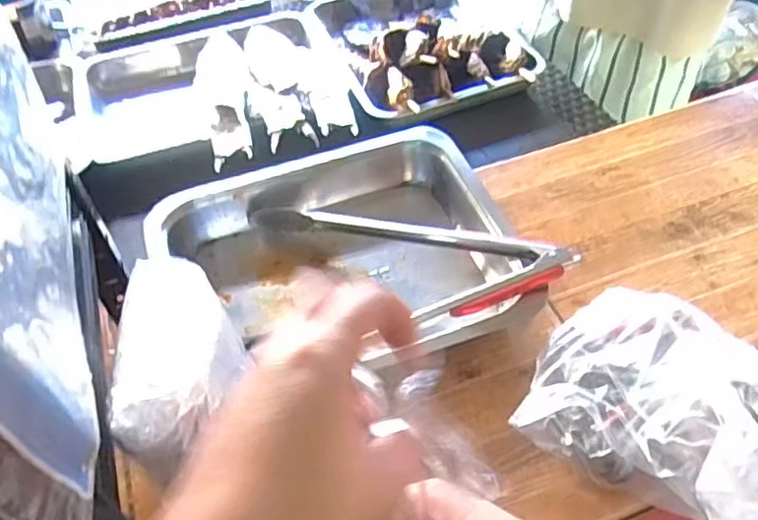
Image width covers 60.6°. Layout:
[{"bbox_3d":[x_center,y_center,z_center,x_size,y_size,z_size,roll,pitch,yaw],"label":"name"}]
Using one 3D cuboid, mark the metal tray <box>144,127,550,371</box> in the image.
[{"bbox_3d":[-0.048,-0.002,0.652,0.340,0.078,0.264,-11,49,-5],"label":"metal tray"}]

